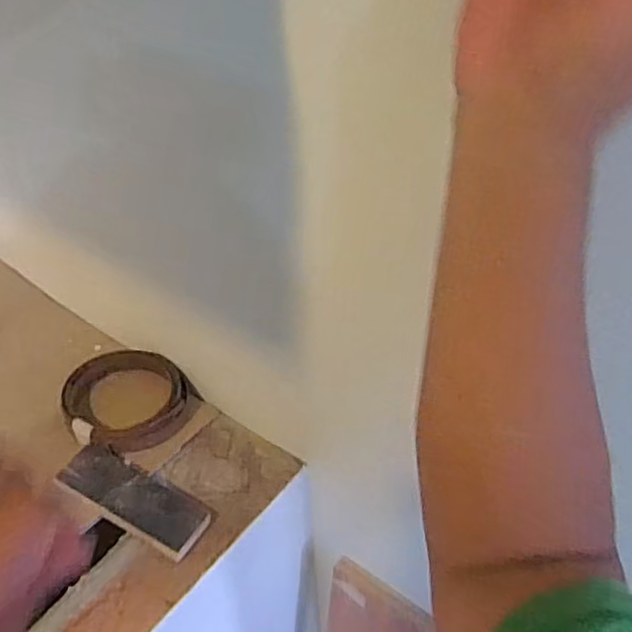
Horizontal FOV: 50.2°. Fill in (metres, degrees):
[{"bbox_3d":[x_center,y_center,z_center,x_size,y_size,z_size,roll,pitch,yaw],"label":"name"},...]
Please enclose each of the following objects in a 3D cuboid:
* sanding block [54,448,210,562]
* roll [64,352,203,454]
[{"bbox_3d":[-0.202,0.200,0.745,0.171,0.017,0.066,24,51,19],"label":"sanding block"},{"bbox_3d":[-0.231,0.101,0.840,0.149,0.046,0.143,-2,42,1],"label":"roll"}]

